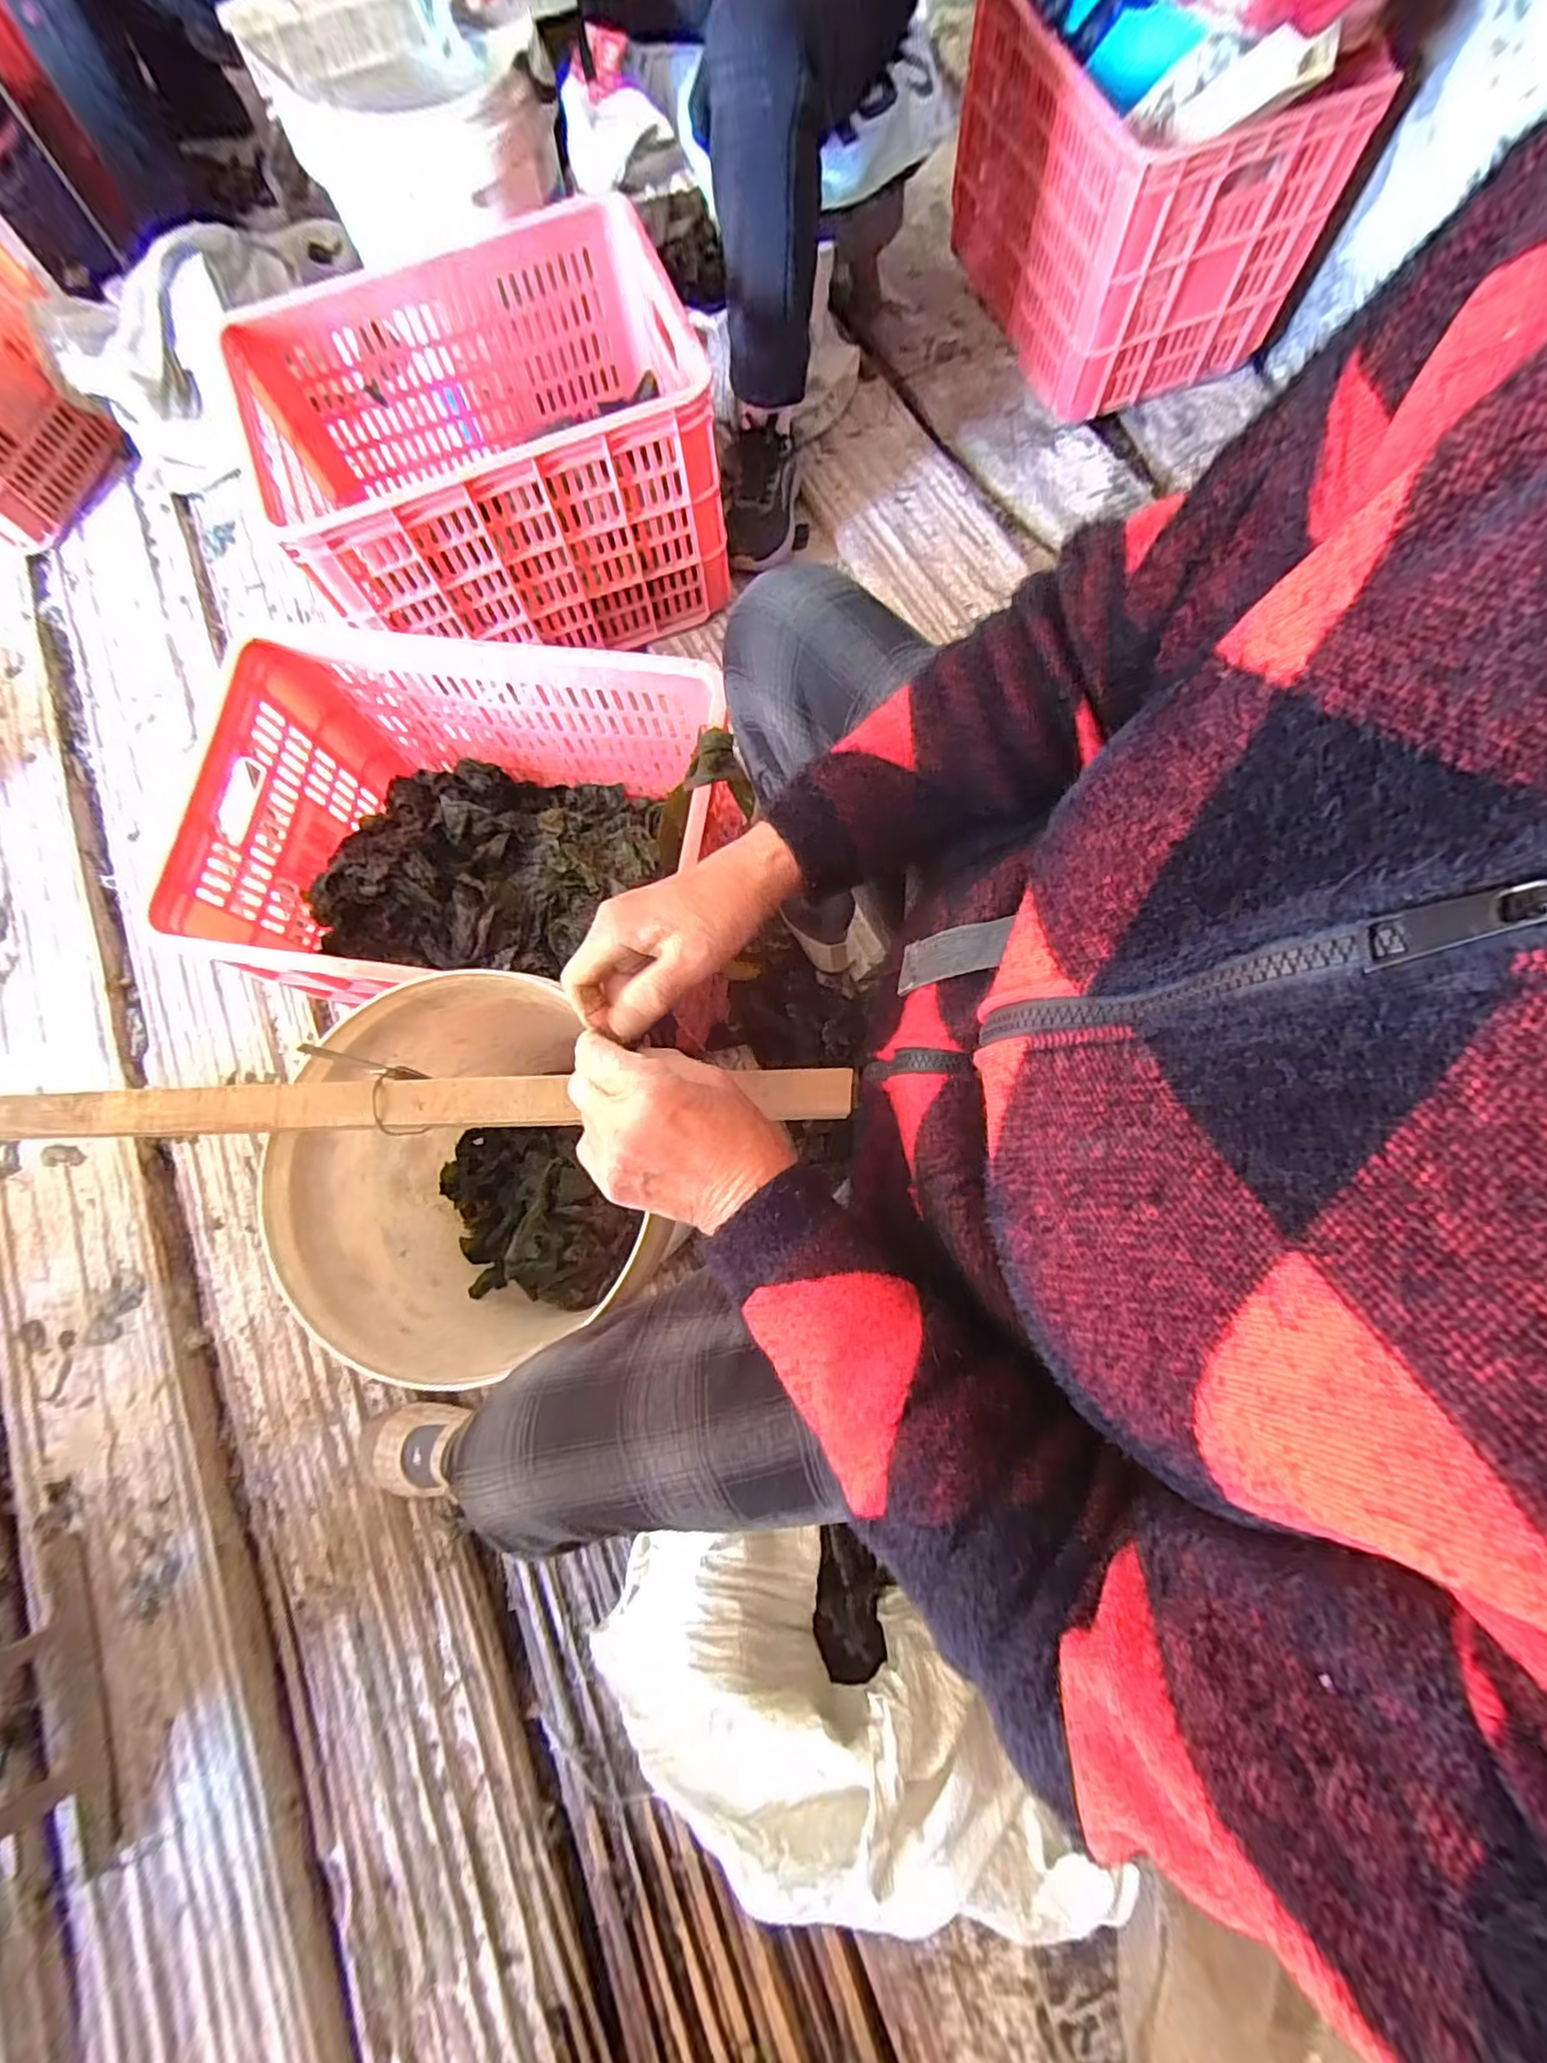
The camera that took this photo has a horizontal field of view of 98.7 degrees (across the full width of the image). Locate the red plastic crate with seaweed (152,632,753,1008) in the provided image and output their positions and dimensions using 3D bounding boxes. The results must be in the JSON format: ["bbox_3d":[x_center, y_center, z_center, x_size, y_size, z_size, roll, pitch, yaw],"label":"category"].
[{"bbox_3d":[-0.312,-0.193,0.734,0.511,0.239,0.341,7,77,4],"label":"red plastic crate with seaweed"}]

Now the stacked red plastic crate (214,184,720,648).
[{"bbox_3d":[-0.356,-0.737,0.890,0.507,0.286,0.370,-20,76,-3],"label":"stacked red plastic crate"}]

